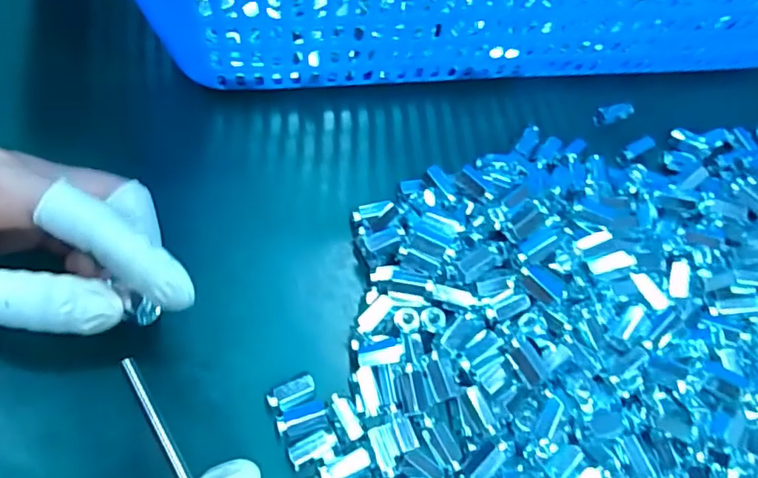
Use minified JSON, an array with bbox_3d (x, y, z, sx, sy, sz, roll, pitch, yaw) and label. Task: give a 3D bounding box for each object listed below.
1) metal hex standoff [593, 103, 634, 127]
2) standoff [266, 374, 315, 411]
[{"bbox_3d":[0.140,-0.074,0.345,0.024,0.006,0.009,-11,69,-12],"label":"metal hex standoff"},{"bbox_3d":[-0.039,0.070,0.258,0.021,0.009,0.010,-20,71,-15],"label":"standoff"}]

